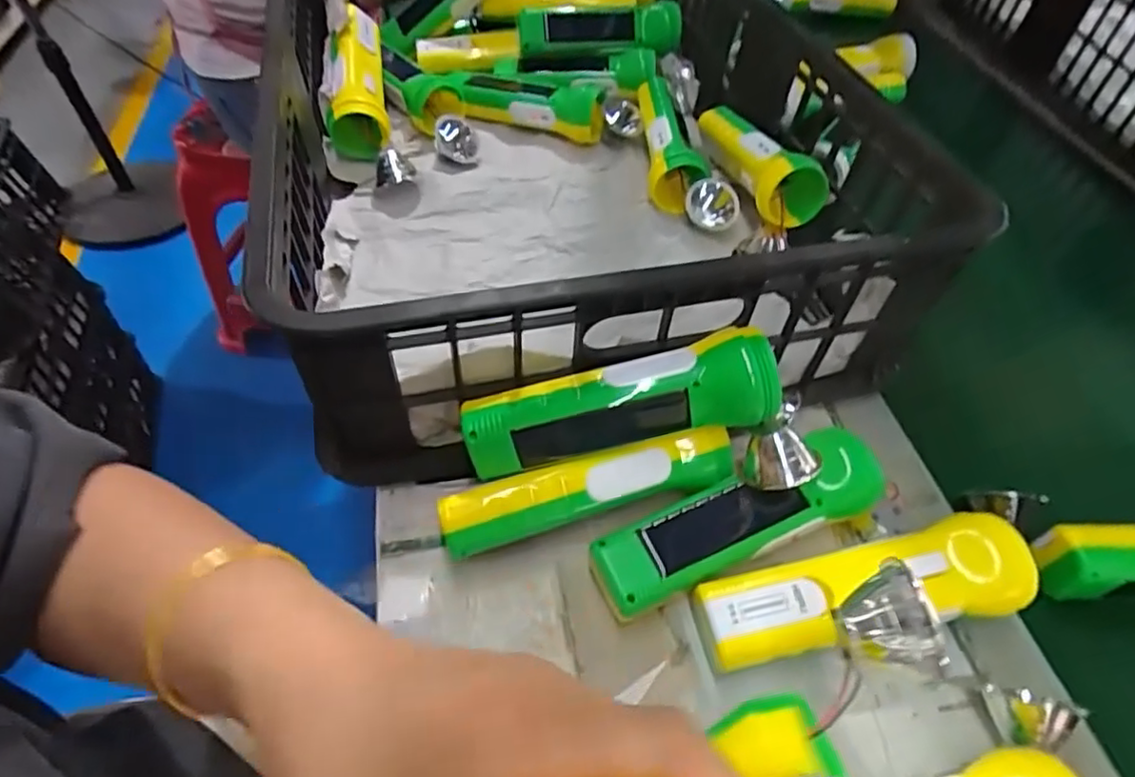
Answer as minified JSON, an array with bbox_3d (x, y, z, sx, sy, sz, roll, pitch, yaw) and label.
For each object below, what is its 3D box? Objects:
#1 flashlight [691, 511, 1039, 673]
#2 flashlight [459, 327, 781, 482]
[{"bbox_3d":[0.150,0.107,0.328,0.171,0.041,0.046,-8,52,-10],"label":"flashlight"},{"bbox_3d":[0.027,0.008,0.344,0.165,0.061,0.042,-6,51,-7],"label":"flashlight"}]

